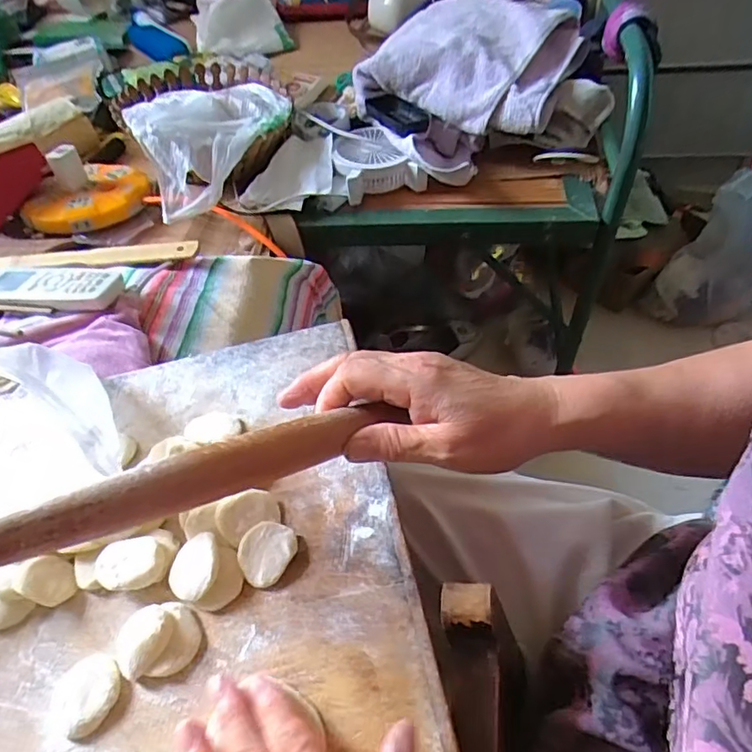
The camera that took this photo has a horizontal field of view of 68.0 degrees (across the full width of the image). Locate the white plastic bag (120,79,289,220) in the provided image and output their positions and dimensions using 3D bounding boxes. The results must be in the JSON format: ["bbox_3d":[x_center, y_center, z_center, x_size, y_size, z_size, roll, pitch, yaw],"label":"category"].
[{"bbox_3d":[-0.220,-0.332,0.791,0.217,0.103,0.244,-21,53,-12],"label":"white plastic bag"}]

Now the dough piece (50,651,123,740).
[{"bbox_3d":[-0.149,0.164,0.285,0.038,0.009,0.034,-34,57,-21],"label":"dough piece"}]

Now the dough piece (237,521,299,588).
[{"bbox_3d":[-0.062,0.101,0.318,0.030,0.010,0.035,26,58,23],"label":"dough piece"}]

